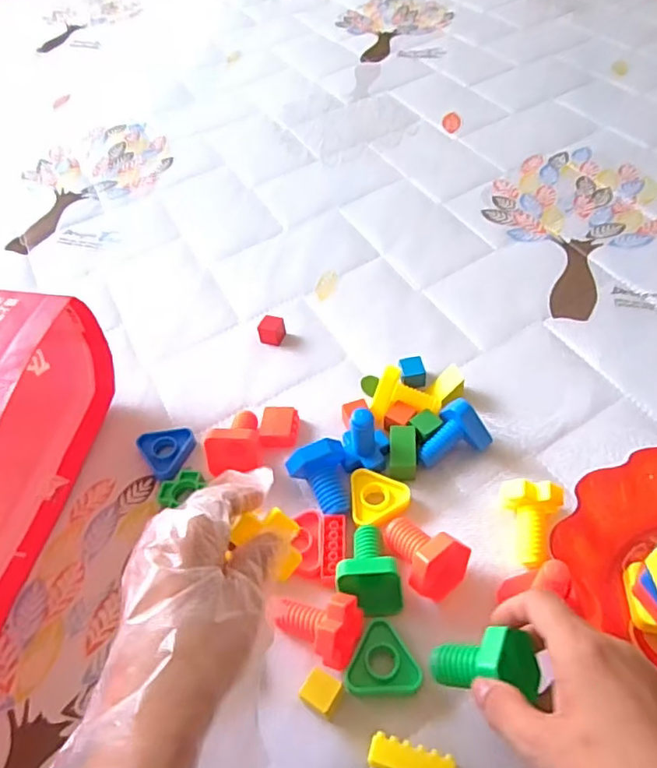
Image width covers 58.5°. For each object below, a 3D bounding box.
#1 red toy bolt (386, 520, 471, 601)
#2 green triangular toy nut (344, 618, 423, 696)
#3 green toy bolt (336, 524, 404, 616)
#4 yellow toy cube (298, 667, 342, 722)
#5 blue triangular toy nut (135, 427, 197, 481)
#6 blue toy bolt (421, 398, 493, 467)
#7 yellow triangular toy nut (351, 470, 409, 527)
[{"bbox_3d":[0.065,0.115,0.408,0.048,0.039,0.059,-34,54,-25],"label":"red toy bolt"},{"bbox_3d":[0.034,0.175,0.378,0.046,0.015,0.044,-4,47,0],"label":"green triangular toy nut"},{"bbox_3d":[0.027,0.122,0.402,0.045,0.035,0.064,-5,52,2],"label":"green toy bolt"},{"bbox_3d":[-0.004,0.192,0.363,0.023,0.020,0.022,26,54,25],"label":"yellow toy cube"},{"bbox_3d":[-0.133,0.055,0.495,0.043,0.014,0.044,-30,56,-18],"label":"blue triangular toy nut"},{"bbox_3d":[0.101,0.044,0.464,0.045,0.042,0.050,24,58,22],"label":"blue toy bolt"},{"bbox_3d":[0.040,0.087,0.452,0.045,0.009,0.046,-3,47,1],"label":"yellow triangular toy nut"}]

